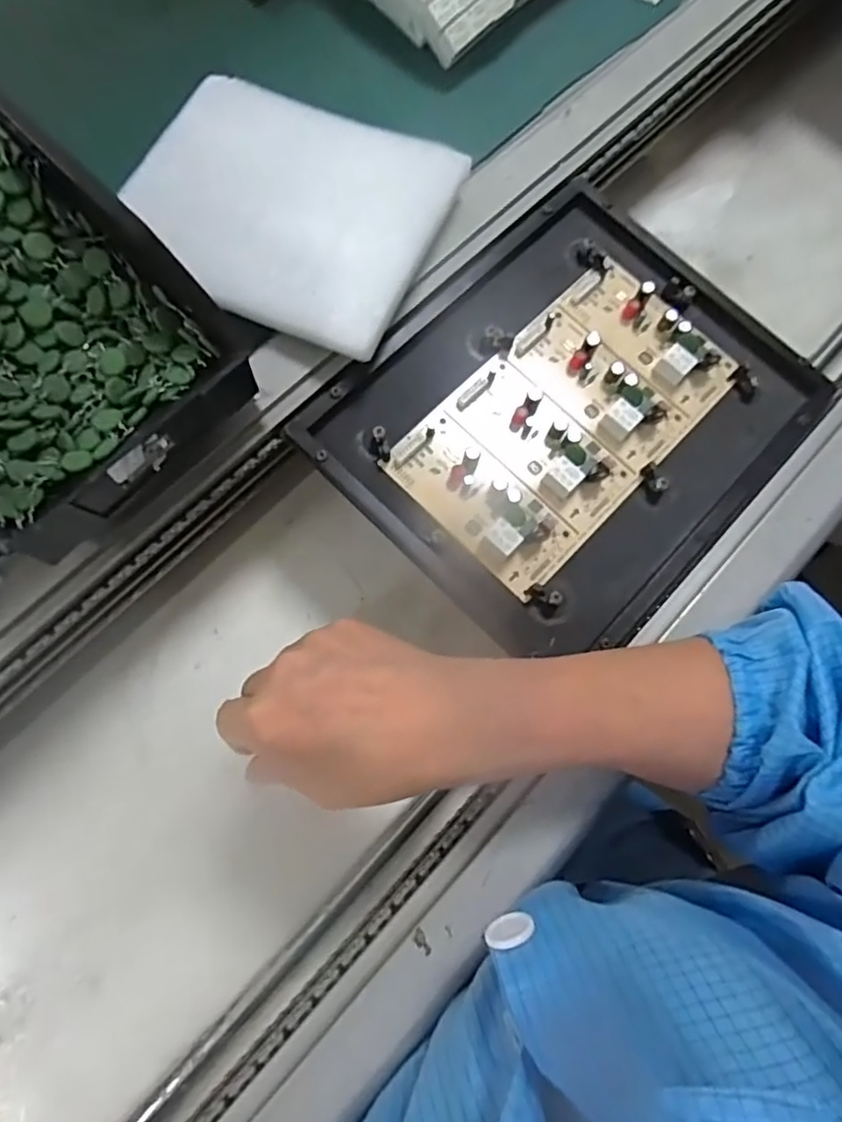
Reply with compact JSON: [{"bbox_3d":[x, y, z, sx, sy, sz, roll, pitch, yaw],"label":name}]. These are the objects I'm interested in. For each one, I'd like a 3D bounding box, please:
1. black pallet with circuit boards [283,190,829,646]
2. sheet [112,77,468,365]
[{"bbox_3d":[0.098,-0.095,0.395,0.231,0.022,0.275,42,78,10],"label":"black pallet with circuit boards"},{"bbox_3d":[-0.086,-0.225,0.390,0.187,0.018,0.155,24,77,3],"label":"sheet"}]

